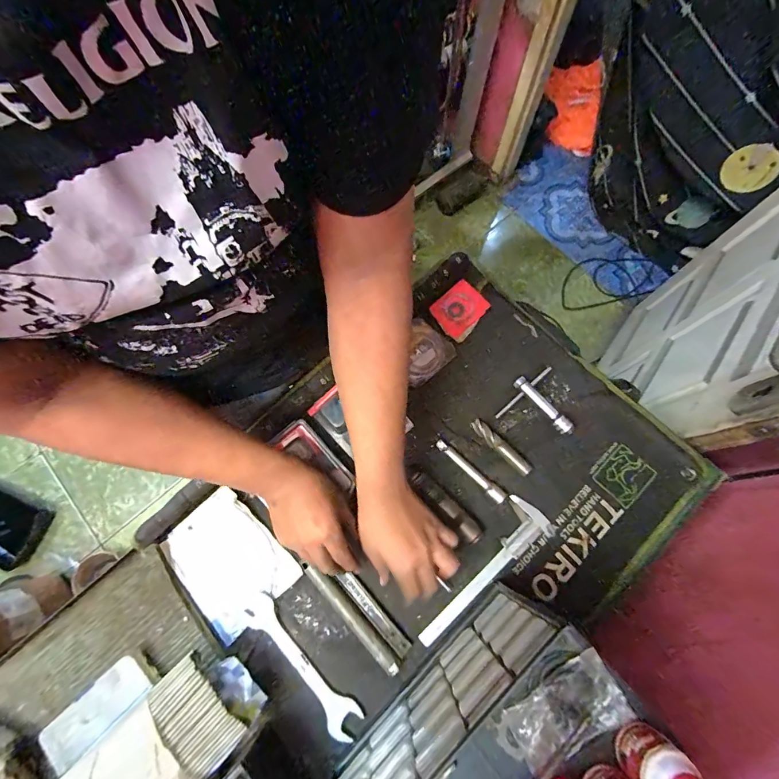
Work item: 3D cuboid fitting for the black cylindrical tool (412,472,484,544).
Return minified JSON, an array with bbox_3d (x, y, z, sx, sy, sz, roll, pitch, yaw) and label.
[{"bbox_3d":[0.080,0.163,0.542,0.023,0.018,0.119,-41,77,-11],"label":"black cylindrical tool"}]

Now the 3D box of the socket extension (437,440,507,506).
[{"bbox_3d":[0.116,0.116,0.559,0.120,0.020,0.016,44,78,12],"label":"socket extension"}]

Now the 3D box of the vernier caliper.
[{"bbox_3d":[0.124,0.246,0.515,0.064,0.008,0.226,43,78,12],"label":"vernier caliper"}]

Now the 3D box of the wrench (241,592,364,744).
[{"bbox_3d":[-0.114,0.351,0.494,0.198,0.008,0.041,43,78,12],"label":"wrench"}]

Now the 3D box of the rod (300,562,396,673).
[{"bbox_3d":[-0.050,0.294,0.504,0.022,0.017,0.165,-42,77,-12],"label":"rod"}]

